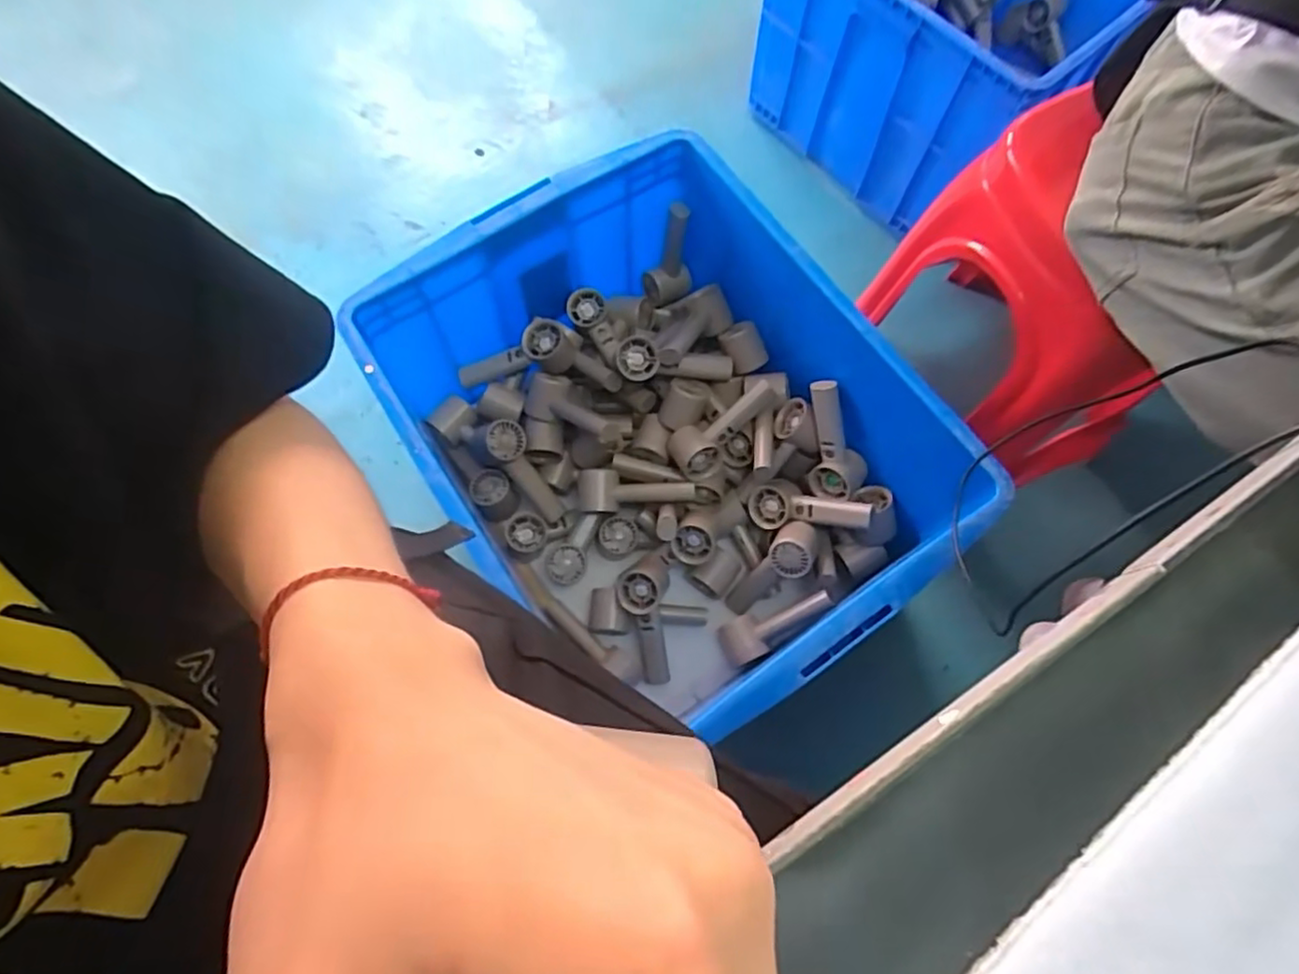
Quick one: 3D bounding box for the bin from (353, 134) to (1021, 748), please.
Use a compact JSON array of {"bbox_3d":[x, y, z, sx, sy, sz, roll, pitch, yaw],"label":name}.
[{"bbox_3d":[0.026,-0.060,0.829,0.501,0.293,0.605,-35,75,-12],"label":"bin"}]

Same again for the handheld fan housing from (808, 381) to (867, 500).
[{"bbox_3d":[0.232,-0.060,0.837,0.065,0.048,0.151,-13,105,-6],"label":"handheld fan housing"}]

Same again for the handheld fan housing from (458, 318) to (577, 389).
[{"bbox_3d":[-0.181,-0.171,0.917,0.163,0.071,0.068,-16,72,11],"label":"handheld fan housing"}]

